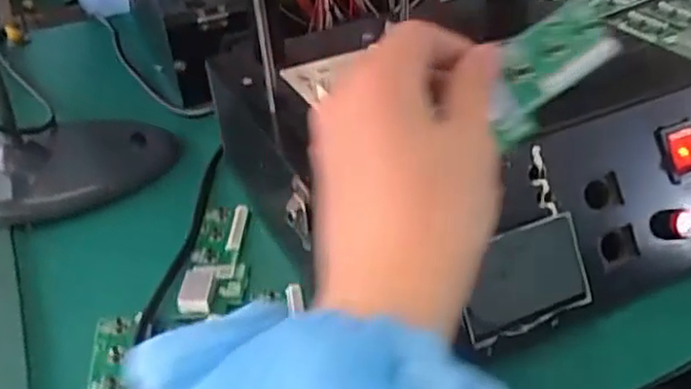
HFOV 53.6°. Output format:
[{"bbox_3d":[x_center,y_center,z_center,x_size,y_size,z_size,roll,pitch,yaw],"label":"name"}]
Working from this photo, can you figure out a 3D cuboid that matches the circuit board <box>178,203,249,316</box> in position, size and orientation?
[{"bbox_3d":[-0.079,0.036,0.422,0.034,0.014,0.096,-4,37,0],"label":"circuit board"}]

